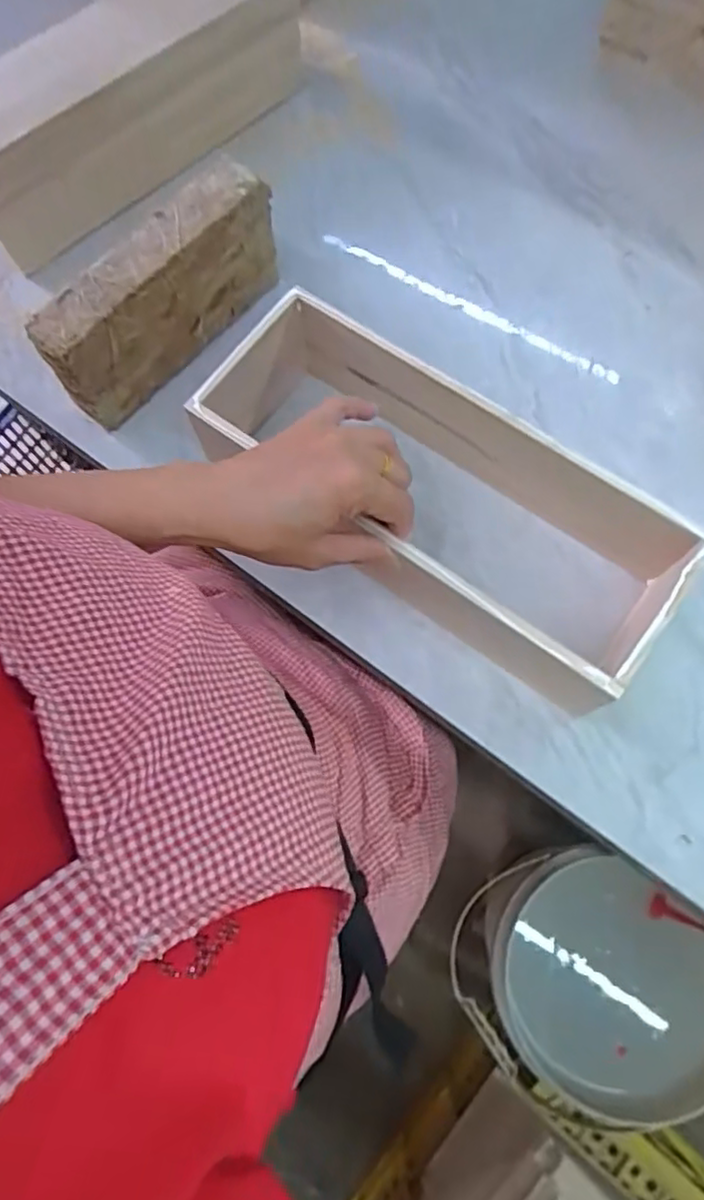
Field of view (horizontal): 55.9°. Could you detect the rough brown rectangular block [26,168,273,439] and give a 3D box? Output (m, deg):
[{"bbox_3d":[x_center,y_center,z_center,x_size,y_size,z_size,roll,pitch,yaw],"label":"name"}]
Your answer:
[{"bbox_3d":[-0.146,-0.237,0.522,0.045,0.095,0.209,39,78,13],"label":"rough brown rectangular block"}]

